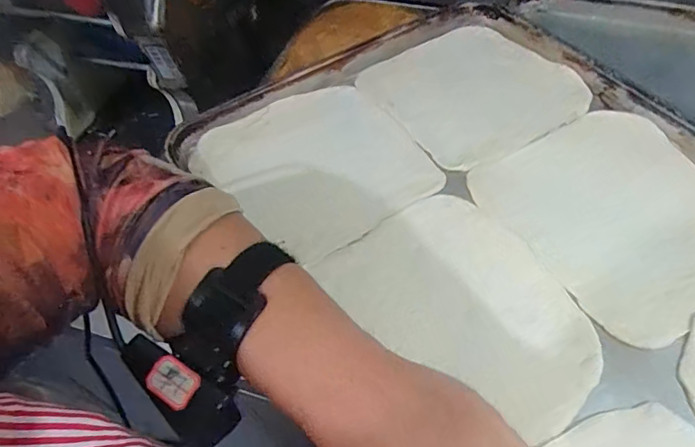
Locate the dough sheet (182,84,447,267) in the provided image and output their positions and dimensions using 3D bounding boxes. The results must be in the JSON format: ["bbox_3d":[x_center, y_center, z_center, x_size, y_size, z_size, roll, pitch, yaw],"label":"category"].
[{"bbox_3d":[-0.032,-0.055,0.481,0.176,0.013,0.188,-29,56,-17],"label":"dough sheet"}]

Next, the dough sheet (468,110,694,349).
[{"bbox_3d":[0.227,-0.012,0.423,0.187,0.006,0.194,-25,55,-14],"label":"dough sheet"}]

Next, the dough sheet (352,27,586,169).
[{"bbox_3d":[0.128,-0.139,0.532,0.184,0.011,0.186,-29,56,-17],"label":"dough sheet"}]

